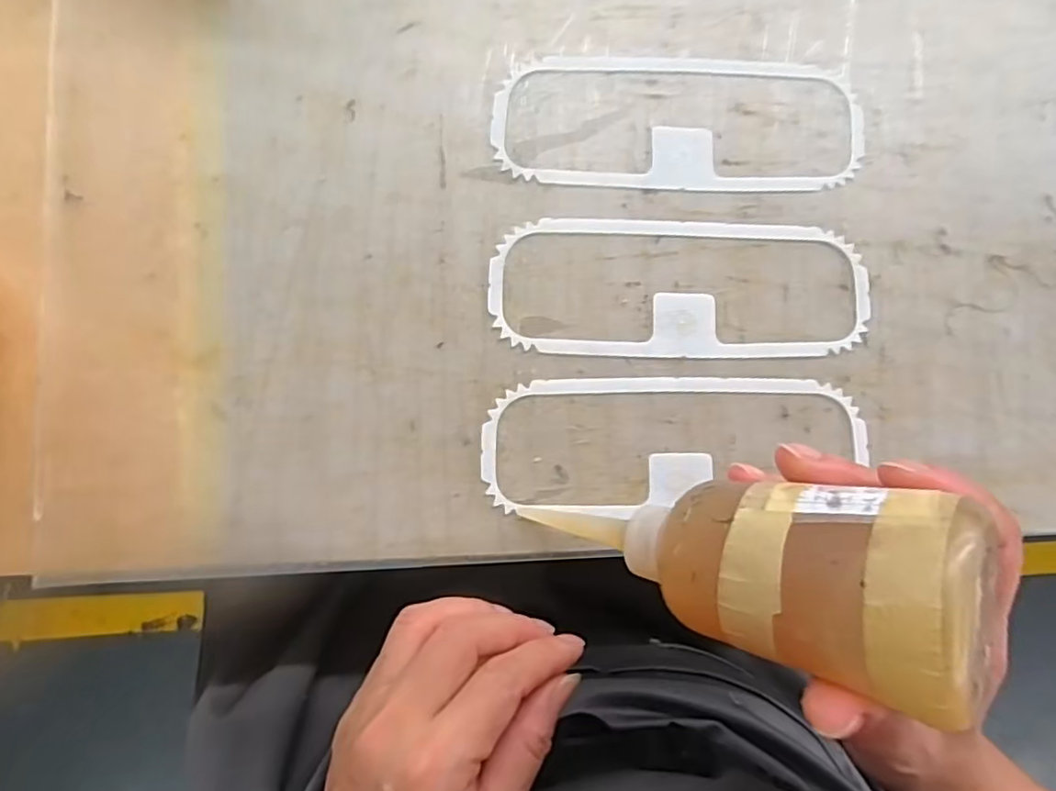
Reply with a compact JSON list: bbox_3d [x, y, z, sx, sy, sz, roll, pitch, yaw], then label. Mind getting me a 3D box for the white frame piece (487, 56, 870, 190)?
[{"bbox_3d":[0.079,-0.138,0.320,0.192,0.004,0.066,-1,88,-6],"label":"white frame piece"}]

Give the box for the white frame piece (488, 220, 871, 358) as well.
[{"bbox_3d":[0.078,-0.053,0.316,0.193,0.004,0.068,0,88,-6],"label":"white frame piece"}]

